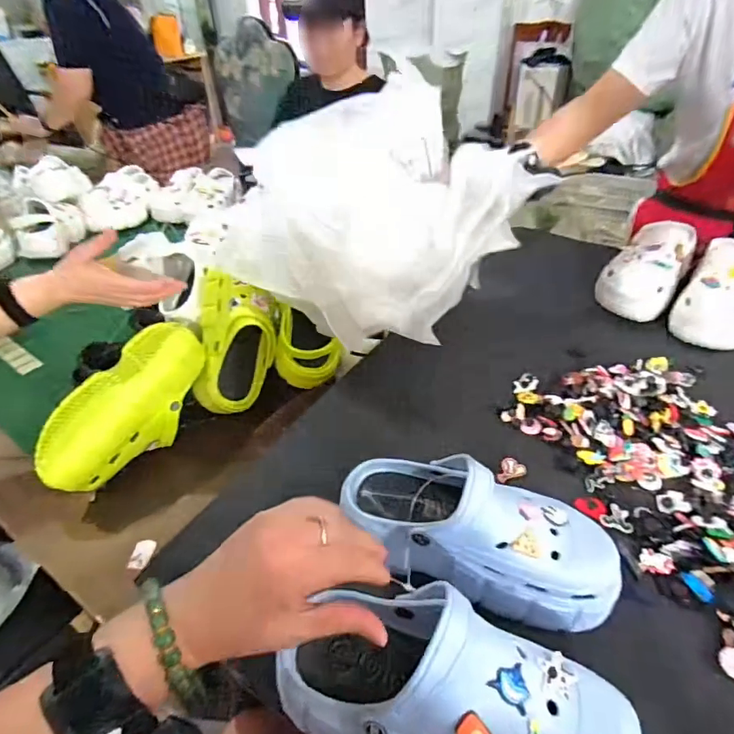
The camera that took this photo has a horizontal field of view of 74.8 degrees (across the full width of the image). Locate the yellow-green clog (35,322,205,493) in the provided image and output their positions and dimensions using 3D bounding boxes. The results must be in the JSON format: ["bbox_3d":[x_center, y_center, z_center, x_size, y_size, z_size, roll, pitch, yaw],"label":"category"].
[{"bbox_3d":[-0.341,0.059,0.702,0.098,0.131,0.264,22,72,42],"label":"yellow-green clog"}]

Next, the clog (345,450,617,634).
[{"bbox_3d":[0.094,0.130,0.423,0.244,0.104,0.090,18,43,19],"label":"clog"}]

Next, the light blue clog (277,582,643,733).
[{"bbox_3d":[0.059,0.215,0.315,0.226,0.091,0.099,14,42,18],"label":"light blue clog"}]

